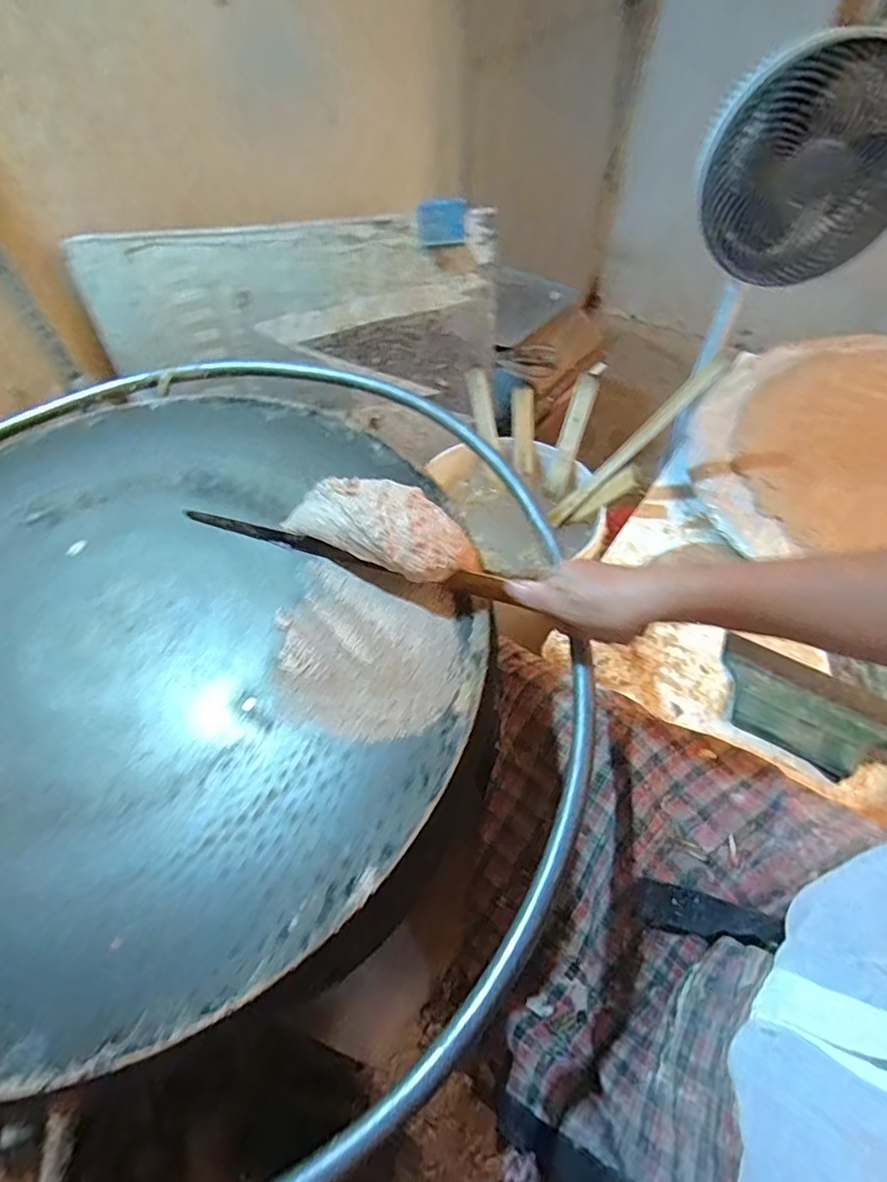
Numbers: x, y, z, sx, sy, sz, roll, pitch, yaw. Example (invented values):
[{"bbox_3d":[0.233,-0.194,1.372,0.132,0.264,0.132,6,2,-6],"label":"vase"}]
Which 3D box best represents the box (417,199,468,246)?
[{"bbox_3d":[-0.002,-0.531,0.820,0.070,0.054,0.015,-8,54,-4],"label":"box"}]

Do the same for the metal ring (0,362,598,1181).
[{"bbox_3d":[-0.284,0.044,0.534,0.822,0.031,0.835,-1,55,1],"label":"metal ring"}]

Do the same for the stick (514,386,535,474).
[{"bbox_3d":[0.127,-0.254,0.902,0.029,0.130,0.014,-6,19,-2],"label":"stick"}]

